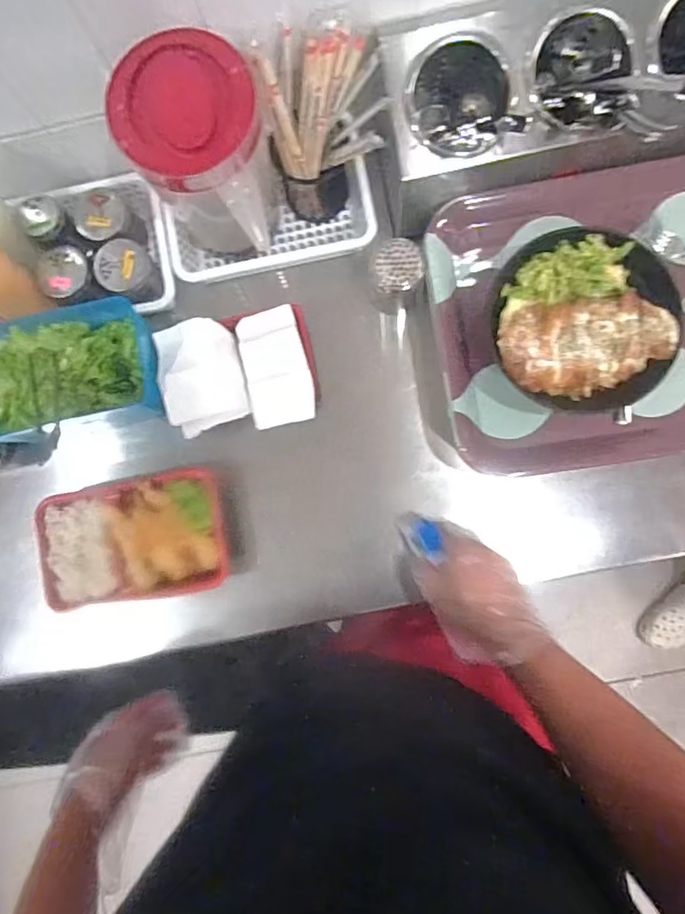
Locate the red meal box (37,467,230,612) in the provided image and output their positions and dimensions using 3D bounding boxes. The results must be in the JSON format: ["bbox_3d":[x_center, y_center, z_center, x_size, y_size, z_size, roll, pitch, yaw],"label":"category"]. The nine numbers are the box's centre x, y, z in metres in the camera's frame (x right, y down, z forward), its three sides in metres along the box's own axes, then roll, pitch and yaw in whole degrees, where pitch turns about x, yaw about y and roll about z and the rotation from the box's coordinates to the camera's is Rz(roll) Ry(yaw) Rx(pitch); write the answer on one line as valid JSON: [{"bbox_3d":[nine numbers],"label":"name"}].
[{"bbox_3d":[-0.248,0.101,0.684,0.220,0.060,0.143,-10,84,2],"label":"red meal box"}]

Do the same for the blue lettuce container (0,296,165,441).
[{"bbox_3d":[-0.327,-0.096,0.649,0.216,0.061,0.134,-11,84,2],"label":"blue lettuce container"}]

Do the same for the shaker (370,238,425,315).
[{"bbox_3d":[0.064,-0.209,0.663,0.057,0.101,0.055,0,85,3],"label":"shaker"}]

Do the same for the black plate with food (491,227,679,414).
[{"bbox_3d":[0.241,-0.136,0.574,0.170,0.072,0.164,0,85,3],"label":"black plate with food"}]

